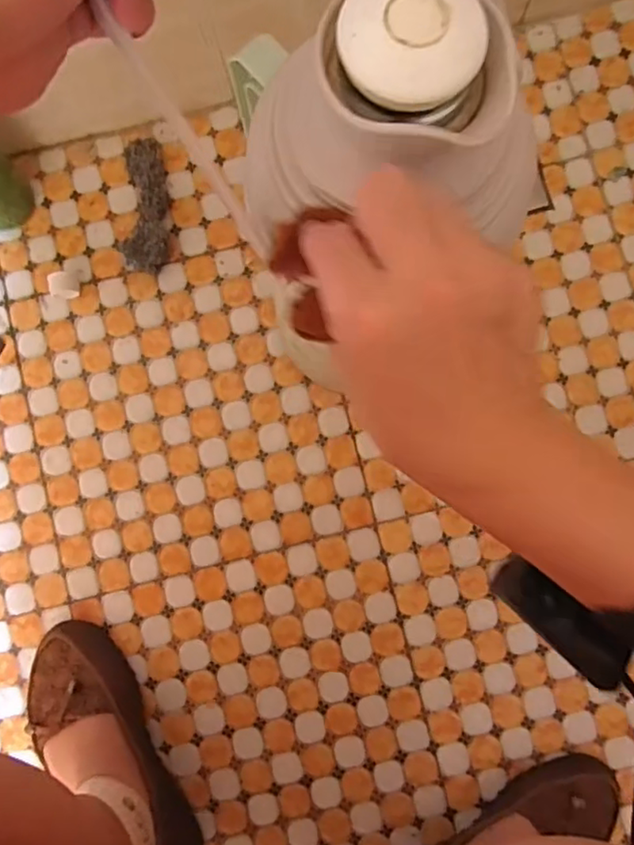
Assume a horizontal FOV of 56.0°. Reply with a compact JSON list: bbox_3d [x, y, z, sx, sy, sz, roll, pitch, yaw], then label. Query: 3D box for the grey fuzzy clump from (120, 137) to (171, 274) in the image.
[{"bbox_3d":[-0.172,-0.218,0.591,0.045,0.029,0.141,0,86,2],"label":"grey fuzzy clump"}]

